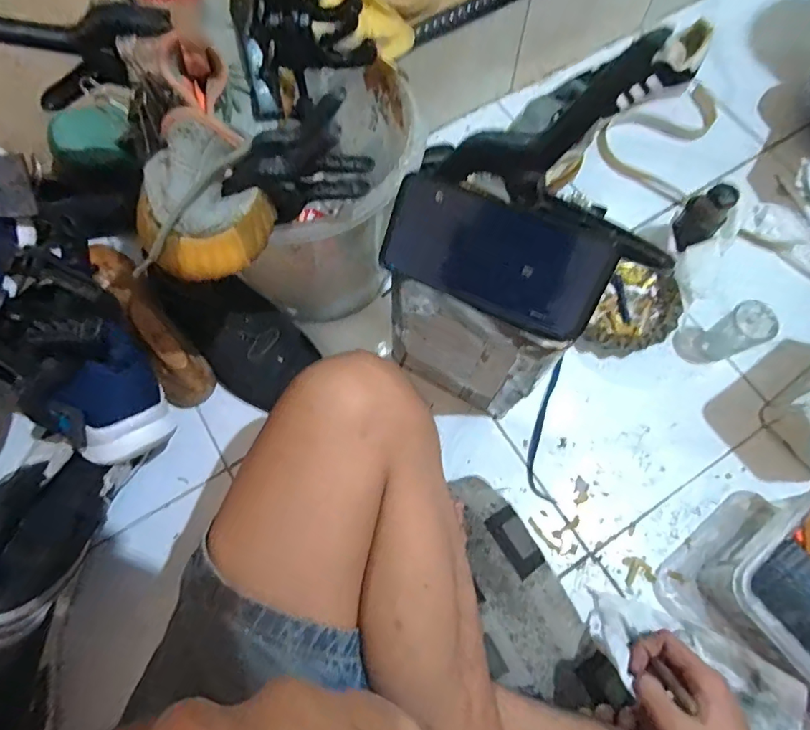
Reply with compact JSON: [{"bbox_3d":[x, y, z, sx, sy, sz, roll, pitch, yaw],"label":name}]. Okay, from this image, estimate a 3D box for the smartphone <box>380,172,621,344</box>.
[{"bbox_3d":[0.067,-0.079,0.376,0.165,0.011,0.080,23,114,5],"label":"smartphone"}]

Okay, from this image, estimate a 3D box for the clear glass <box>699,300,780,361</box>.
[{"bbox_3d":[0.397,-0.036,0.599,0.053,0.080,0.046,-29,74,-11],"label":"clear glass"}]

